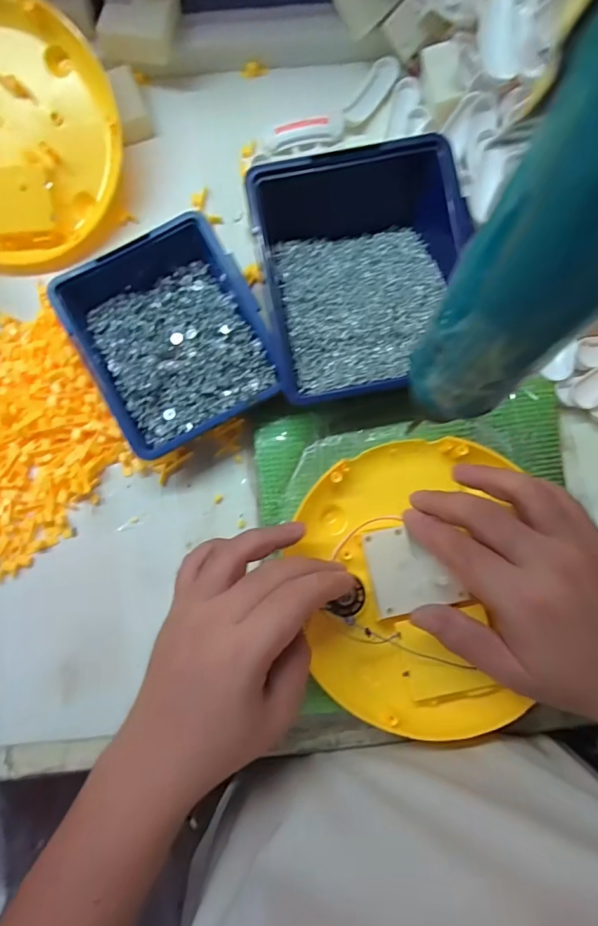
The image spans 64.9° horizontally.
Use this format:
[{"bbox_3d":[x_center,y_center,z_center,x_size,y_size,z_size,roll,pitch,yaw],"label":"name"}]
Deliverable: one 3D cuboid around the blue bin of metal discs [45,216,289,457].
[{"bbox_3d":[-0.088,-0.088,0.339,0.122,0.050,0.141,-27,81,-4],"label":"blue bin of metal discs"}]

